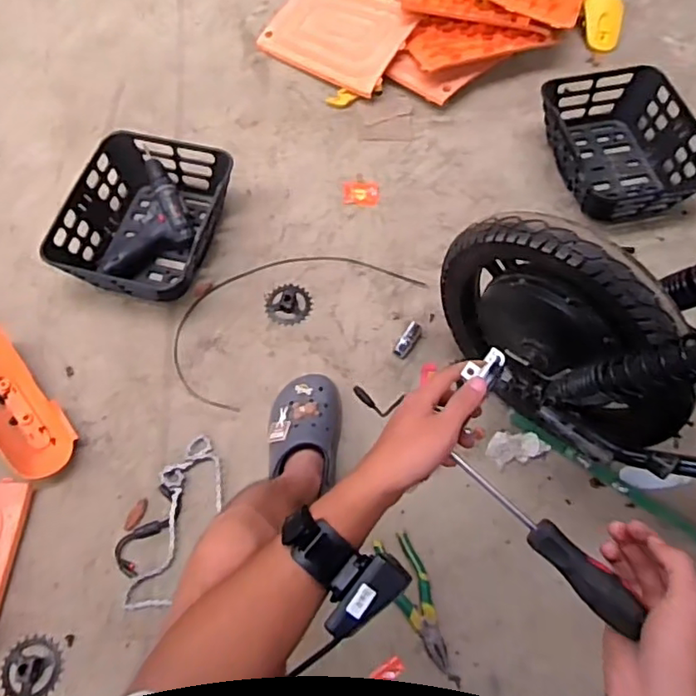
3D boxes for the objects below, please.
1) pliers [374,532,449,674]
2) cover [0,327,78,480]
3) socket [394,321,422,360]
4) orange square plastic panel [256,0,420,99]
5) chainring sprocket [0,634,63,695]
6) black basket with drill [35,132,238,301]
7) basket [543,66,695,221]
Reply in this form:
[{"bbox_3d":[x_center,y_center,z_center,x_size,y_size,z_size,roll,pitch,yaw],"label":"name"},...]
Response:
[{"bbox_3d":[0.100,0.371,0.871,0.056,0.019,0.191,-18,66,-8],"label":"pliers"},{"bbox_3d":[-0.578,0.083,0.996,0.116,0.060,0.321,-39,71,-16],"label":"cover"},{"bbox_3d":[0.108,-0.015,1.060,0.023,0.019,0.071,31,69,13],"label":"socket"},{"bbox_3d":[-0.024,-0.718,1.350,0.310,0.016,0.246,27,76,16],"label":"orange square plastic panel"},{"bbox_3d":[-0.452,0.459,0.849,0.083,0.010,0.086,-15,66,-7],"label":"chainring sprocket"},{"bbox_3d":[-0.374,-0.245,1.121,0.271,0.122,0.320,11,65,5],"label":"black basket with drill"},{"bbox_3d":[0.546,-0.419,1.200,0.284,0.113,0.325,-8,65,-4],"label":"basket"}]

